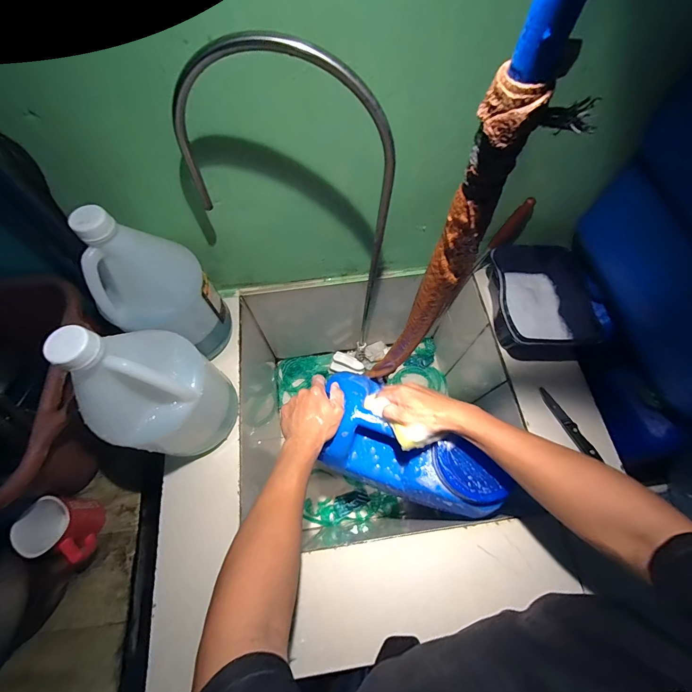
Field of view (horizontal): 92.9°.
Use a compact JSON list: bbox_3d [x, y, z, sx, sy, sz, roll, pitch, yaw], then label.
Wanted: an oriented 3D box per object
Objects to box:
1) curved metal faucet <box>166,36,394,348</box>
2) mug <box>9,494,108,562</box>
[{"bbox_3d":[-0.068,-0.139,0.516,0.241,0.550,0.026,2,66,1],"label":"curved metal faucet"},{"bbox_3d":[-0.433,0.285,0.505,0.065,0.094,0.097,-21,68,-9],"label":"mug"}]

